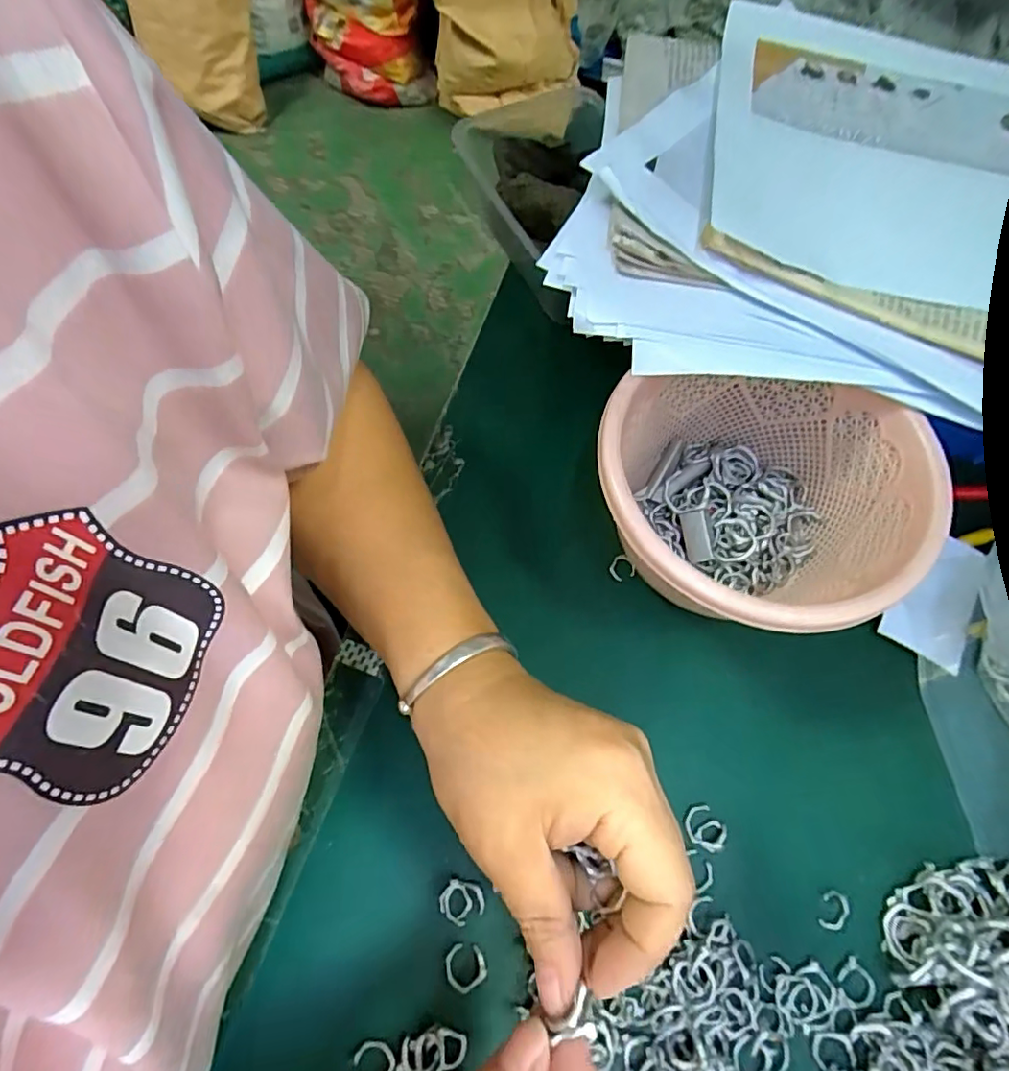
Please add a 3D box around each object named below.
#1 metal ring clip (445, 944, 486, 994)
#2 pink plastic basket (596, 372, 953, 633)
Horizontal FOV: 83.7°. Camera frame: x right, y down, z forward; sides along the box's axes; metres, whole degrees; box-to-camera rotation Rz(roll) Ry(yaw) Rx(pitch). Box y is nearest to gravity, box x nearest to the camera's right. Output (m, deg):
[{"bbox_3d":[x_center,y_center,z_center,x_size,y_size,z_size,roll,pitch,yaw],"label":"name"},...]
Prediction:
[{"bbox_3d":[-0.017,0.188,0.245,0.017,0.004,0.017,0,66,-1],"label":"metal ring clip"},{"bbox_3d":[0.117,-0.014,0.286,0.142,0.088,0.135,0,66,-1],"label":"pink plastic basket"}]

